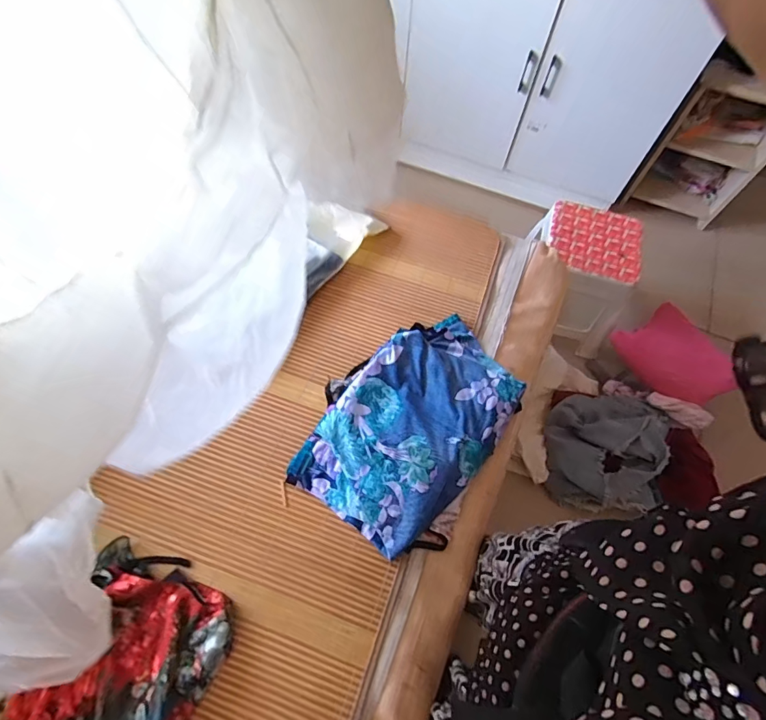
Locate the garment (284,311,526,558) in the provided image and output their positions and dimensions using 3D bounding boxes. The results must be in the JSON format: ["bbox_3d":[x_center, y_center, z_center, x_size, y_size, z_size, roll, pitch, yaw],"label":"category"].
[{"bbox_3d":[0.051,0.088,0.697,0.248,0.060,0.363,31,66,12],"label":"garment"}]

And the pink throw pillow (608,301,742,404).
[{"bbox_3d":[0.798,-0.012,1.241,0.311,0.113,0.201,33,66,12],"label":"pink throw pillow"}]

